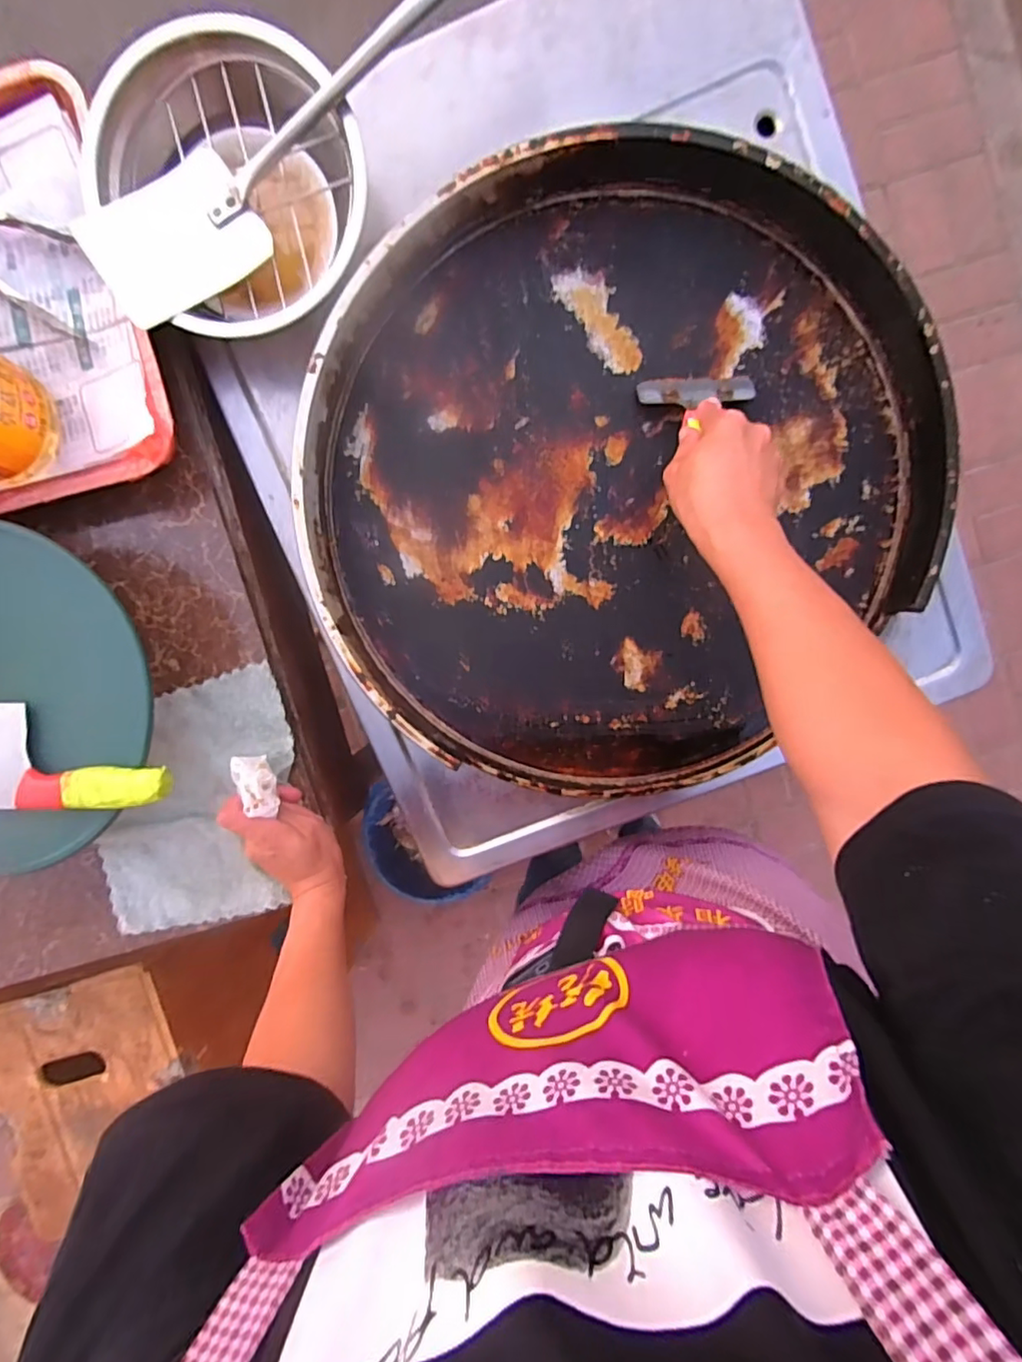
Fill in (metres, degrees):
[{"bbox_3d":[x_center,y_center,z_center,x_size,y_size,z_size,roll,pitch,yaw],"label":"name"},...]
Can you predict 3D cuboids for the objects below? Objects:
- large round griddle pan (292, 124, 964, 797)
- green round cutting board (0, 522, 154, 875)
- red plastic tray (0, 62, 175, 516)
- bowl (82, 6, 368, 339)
[{"bbox_3d":[0.090,-0.161,0.505,0.526,0.062,0.516,0,98,2],"label":"large round griddle pan"},{"bbox_3d":[-0.442,0.026,0.491,0.293,0.029,0.264,-45,93,5],"label":"green round cutting board"},{"bbox_3d":[-0.485,-0.334,0.535,0.315,0.063,0.355,-13,95,3],"label":"red plastic tray"},{"bbox_3d":[-0.231,-0.421,0.508,0.213,0.098,0.209,0,95,2],"label":"bowl"}]

